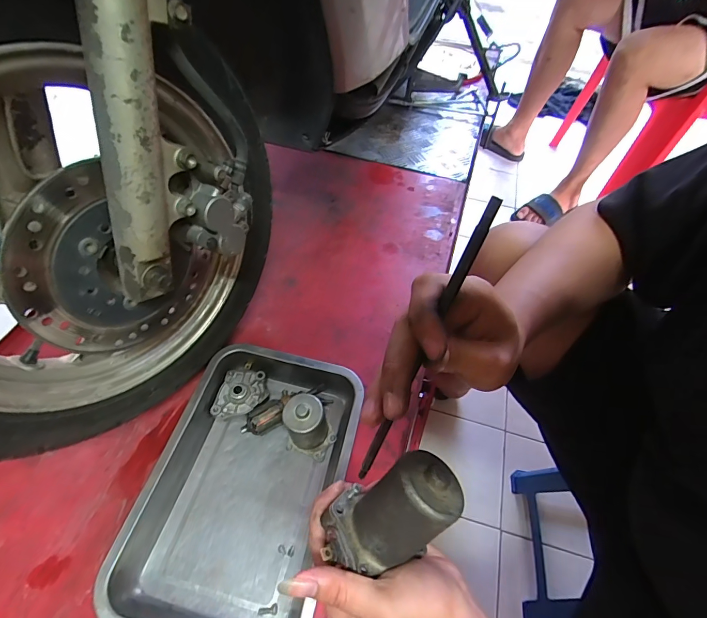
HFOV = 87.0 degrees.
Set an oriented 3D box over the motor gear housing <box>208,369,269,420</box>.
[{"bbox_3d":[-0.152,0.116,0.508,0.061,0.030,0.069,12,57,5],"label":"motor gear housing"}]

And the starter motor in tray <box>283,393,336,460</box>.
[{"bbox_3d":[-0.054,0.145,0.465,0.062,0.073,0.057,16,57,8],"label":"starter motor in tray"}]

